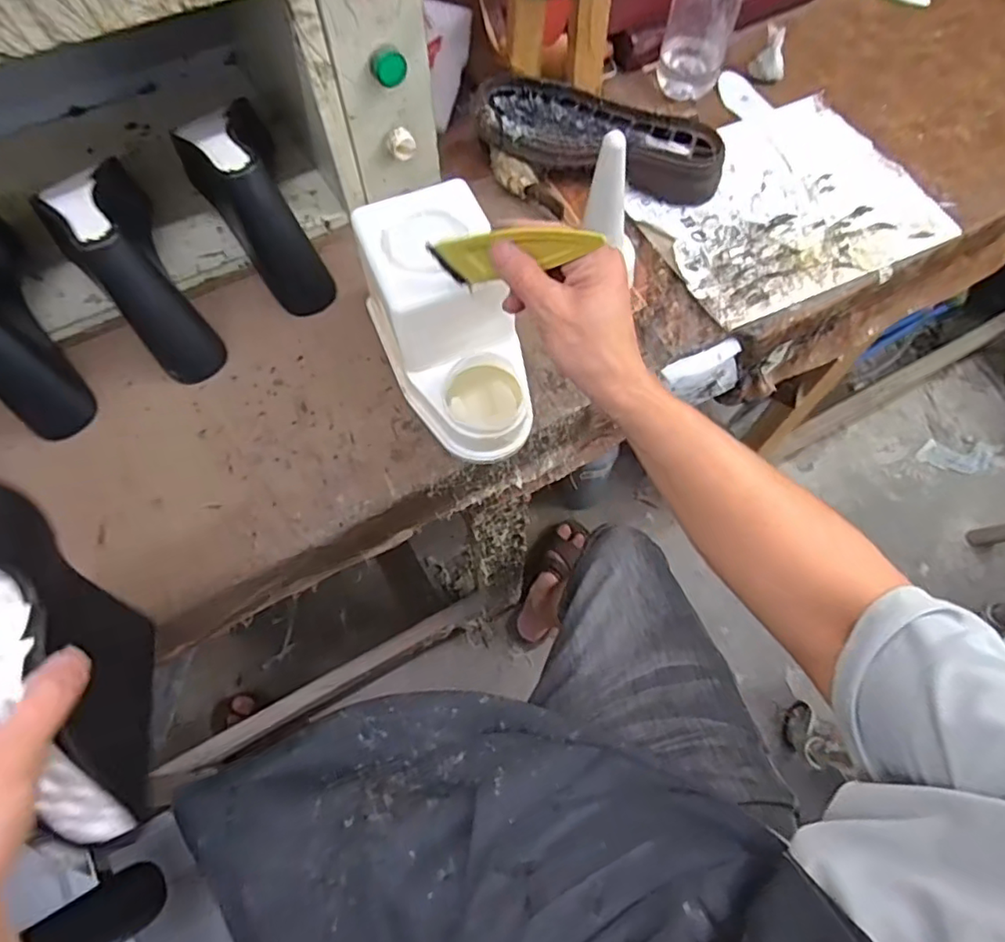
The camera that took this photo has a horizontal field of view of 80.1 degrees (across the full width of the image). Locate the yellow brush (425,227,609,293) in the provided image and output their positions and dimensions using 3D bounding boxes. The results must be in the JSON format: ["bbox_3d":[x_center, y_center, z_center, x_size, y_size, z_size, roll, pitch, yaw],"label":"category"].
[{"bbox_3d":[0.008,-0.139,0.382,0.126,0.034,0.011,7,62,39],"label":"yellow brush"}]

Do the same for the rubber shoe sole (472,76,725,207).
[{"bbox_3d":[0.100,-0.339,0.619,0.254,0.053,0.108,19,68,6],"label":"rubber shoe sole"}]

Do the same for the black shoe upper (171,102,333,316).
[{"bbox_3d":[-0.225,-0.251,0.543,0.081,0.116,0.194,-30,71,-13],"label":"black shoe upper"}]

